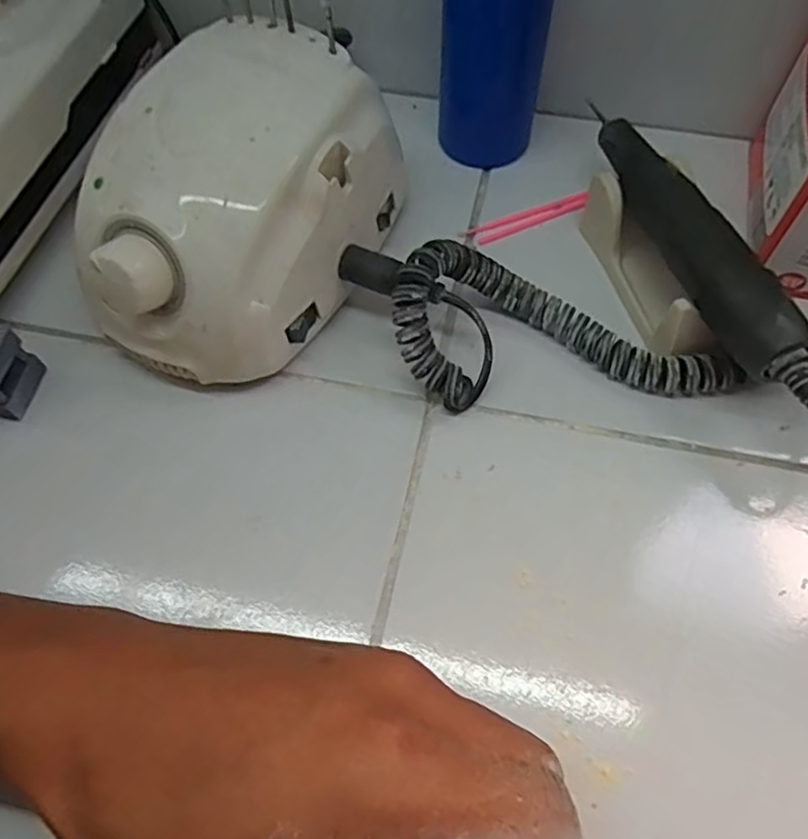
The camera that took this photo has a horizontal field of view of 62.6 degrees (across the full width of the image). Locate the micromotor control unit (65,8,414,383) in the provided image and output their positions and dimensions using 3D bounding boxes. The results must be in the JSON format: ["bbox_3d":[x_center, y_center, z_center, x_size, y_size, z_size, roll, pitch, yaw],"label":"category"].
[{"bbox_3d":[-0.071,-0.087,0.283,0.094,0.083,0.139,27,66,14],"label":"micromotor control unit"}]

